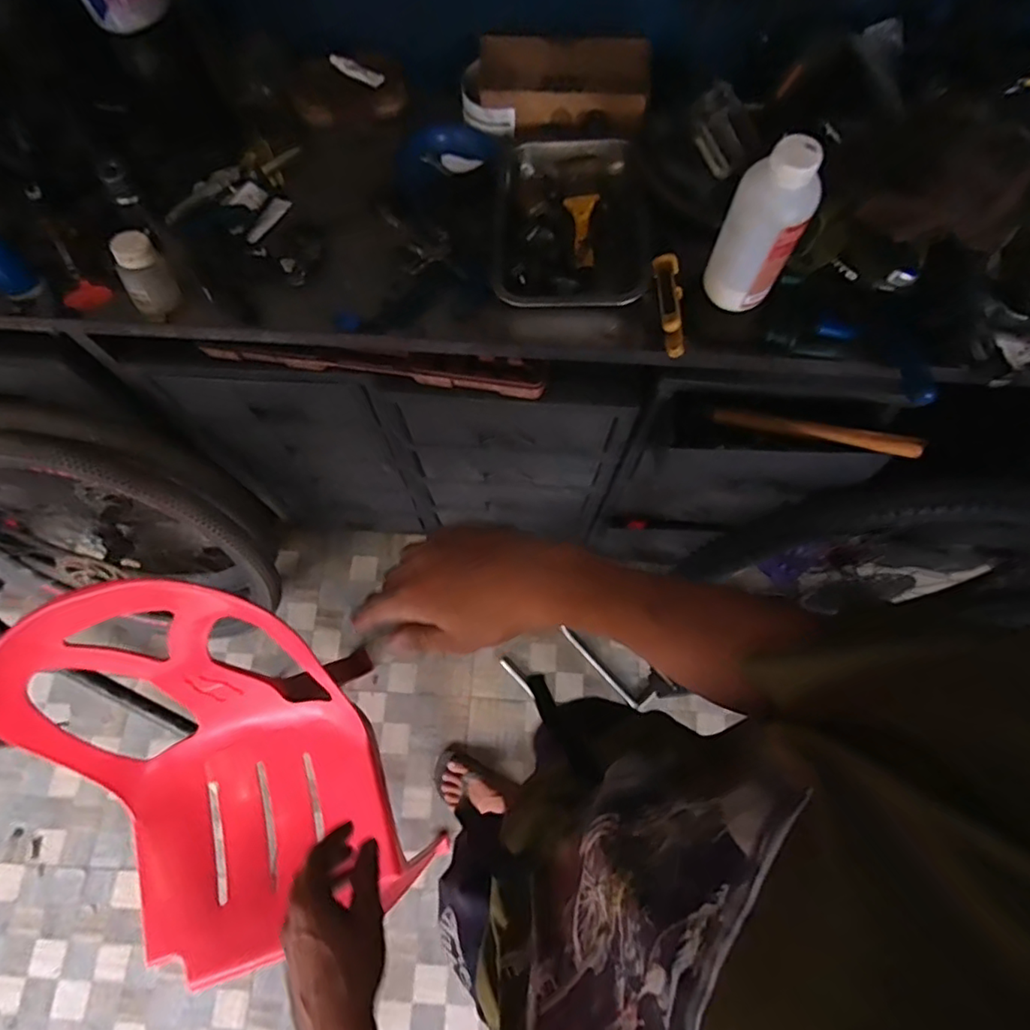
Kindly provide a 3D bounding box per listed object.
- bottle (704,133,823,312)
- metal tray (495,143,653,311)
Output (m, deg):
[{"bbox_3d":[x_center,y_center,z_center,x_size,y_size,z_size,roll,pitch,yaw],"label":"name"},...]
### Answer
[{"bbox_3d":[0.245,-0.276,0.590,0.074,0.195,0.058,-15,72,-5],"label":"bottle"},{"bbox_3d":[0.067,-0.365,0.733,0.184,0.037,0.262,1,71,0],"label":"metal tray"}]

